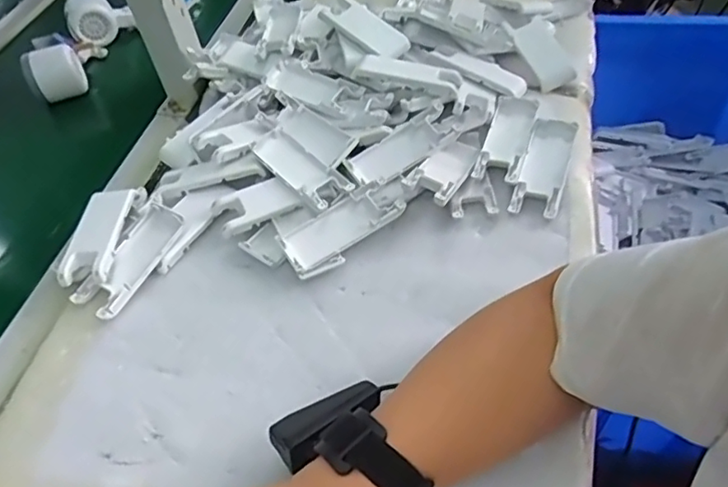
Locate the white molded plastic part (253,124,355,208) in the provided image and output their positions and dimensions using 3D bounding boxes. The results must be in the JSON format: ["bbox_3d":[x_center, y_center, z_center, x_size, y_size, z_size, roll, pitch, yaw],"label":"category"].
[{"bbox_3d":[-0.058,-0.068,0.526,0.038,0.010,0.103,-37,59,-24],"label":"white molded plastic part"}]

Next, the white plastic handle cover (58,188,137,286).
[{"bbox_3d":[-0.227,-0.008,0.503,0.039,0.013,0.097,1,52,4],"label":"white plastic handle cover"}]

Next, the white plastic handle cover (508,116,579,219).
[{"bbox_3d":[0.160,-0.069,0.517,0.037,0.009,0.105,17,67,15],"label":"white plastic handle cover"}]

